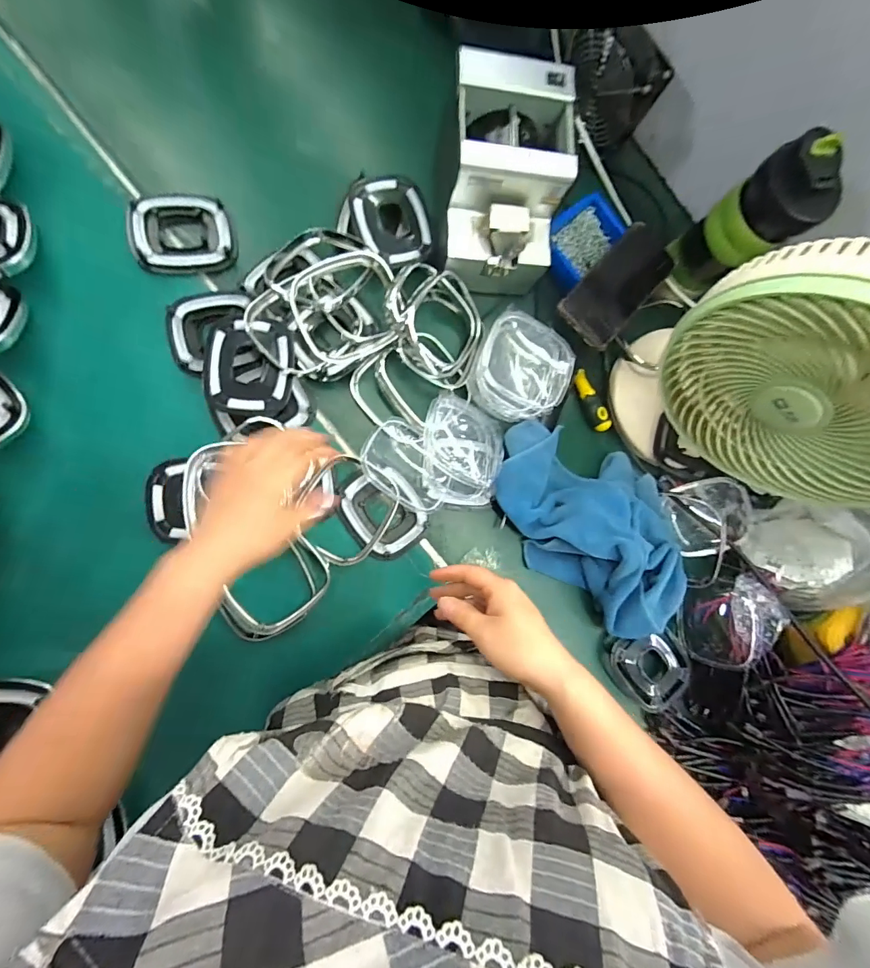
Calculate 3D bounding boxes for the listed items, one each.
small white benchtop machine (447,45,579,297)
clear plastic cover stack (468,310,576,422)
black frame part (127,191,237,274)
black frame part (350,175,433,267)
[{"bbox_3d":[0.076,-0.337,0.489,0.131,0.111,0.181,-1,87,-9],"label":"small white benchtop machine"},{"bbox_3d":[0.105,-0.138,0.525,0.110,0.050,0.116,18,84,-8],"label":"clear plastic cover stack"},{"bbox_3d":[-0.294,-0.294,0.507,0.107,0.022,0.089,-9,89,-10],"label":"black frame part"},{"bbox_3d":[-0.051,-0.317,0.534,0.091,0.026,0.109,-14,89,-10],"label":"black frame part"}]

